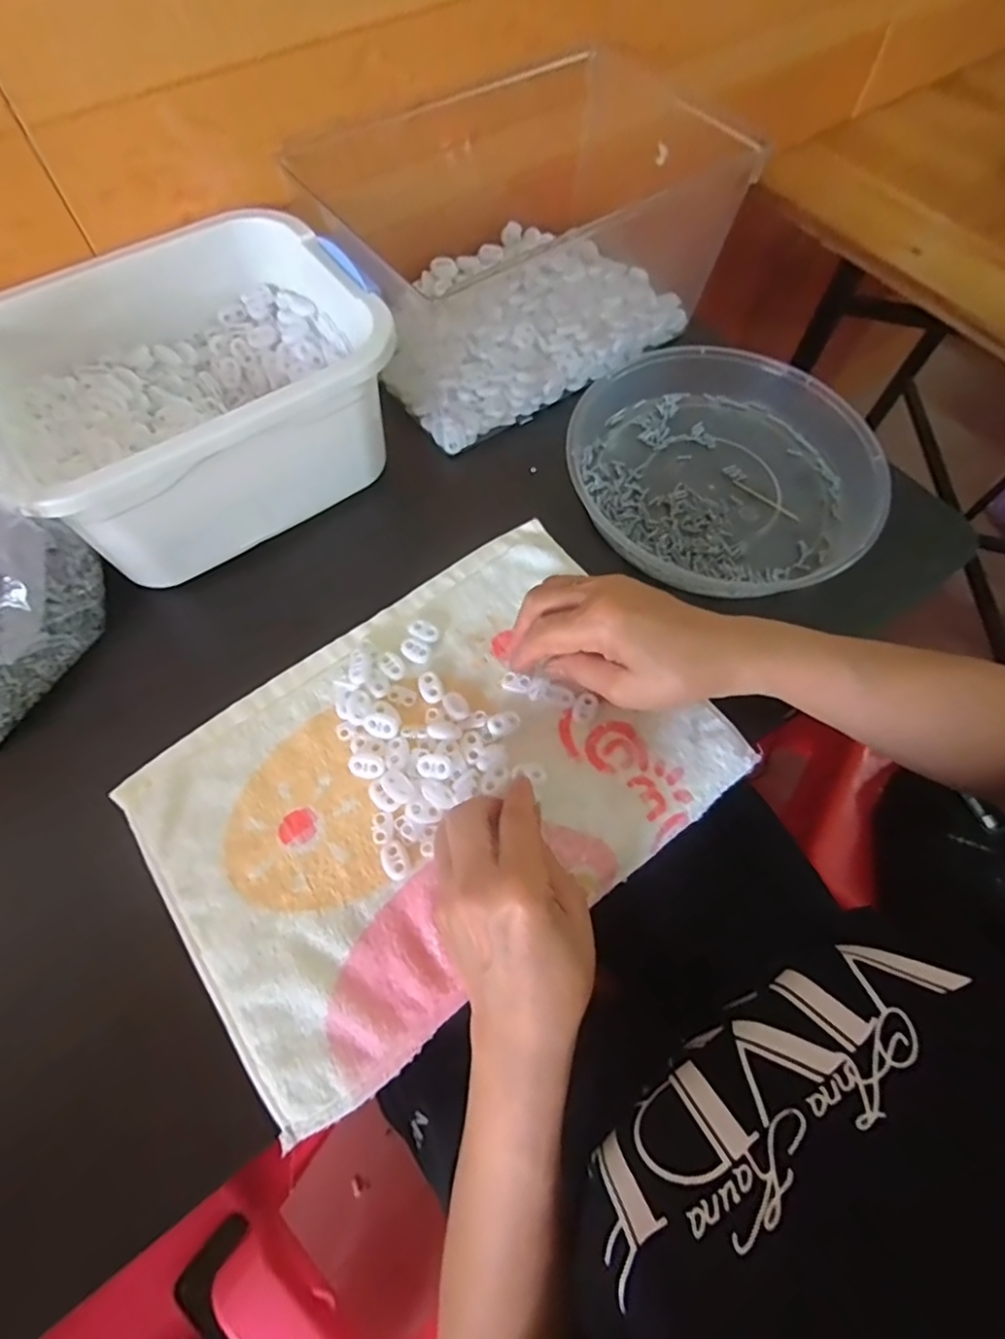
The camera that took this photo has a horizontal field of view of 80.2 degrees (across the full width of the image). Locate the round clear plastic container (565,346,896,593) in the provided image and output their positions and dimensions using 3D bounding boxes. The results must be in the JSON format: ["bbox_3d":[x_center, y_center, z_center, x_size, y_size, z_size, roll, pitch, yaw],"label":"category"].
[{"bbox_3d":[0.167,-0.161,0.462,0.227,0.040,0.215,0,64,0],"label":"round clear plastic container"}]

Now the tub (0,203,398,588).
[{"bbox_3d":[-0.209,-0.187,0.414,0.243,0.106,0.189,-34,69,-16],"label":"tub"}]

